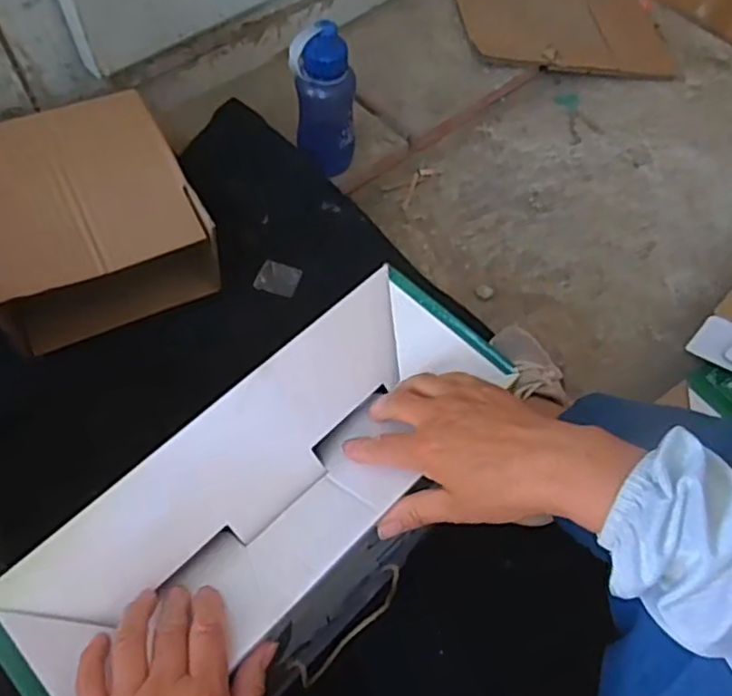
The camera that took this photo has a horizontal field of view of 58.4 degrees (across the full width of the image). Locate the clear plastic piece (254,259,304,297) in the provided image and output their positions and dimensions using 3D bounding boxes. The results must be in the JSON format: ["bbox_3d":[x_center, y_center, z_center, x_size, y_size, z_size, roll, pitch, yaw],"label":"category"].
[{"bbox_3d":[-0.122,-0.097,0.916,0.055,0.004,0.050,23,72,-9],"label":"clear plastic piece"}]

